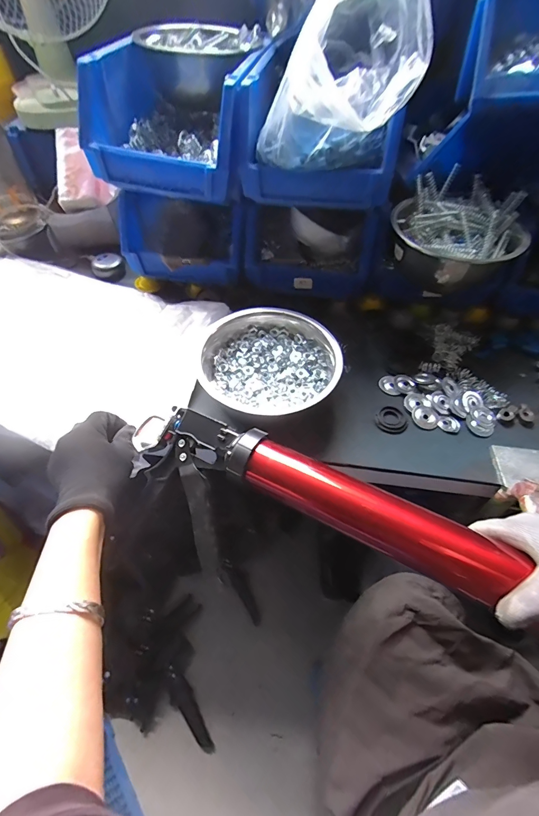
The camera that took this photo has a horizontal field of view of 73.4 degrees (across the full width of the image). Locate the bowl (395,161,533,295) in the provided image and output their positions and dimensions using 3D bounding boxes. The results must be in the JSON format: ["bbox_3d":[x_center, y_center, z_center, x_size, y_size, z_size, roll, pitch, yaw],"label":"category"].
[{"bbox_3d":[0.275,-0.252,0.545,0.180,0.111,0.171,10,53,7],"label":"bowl"}]

